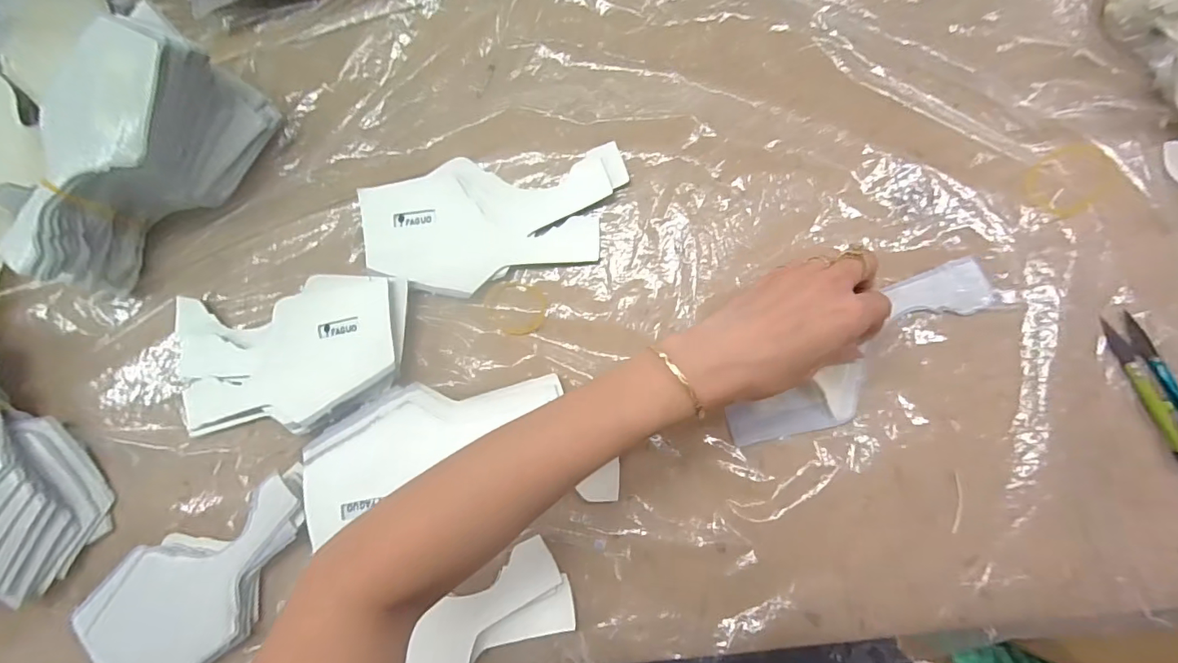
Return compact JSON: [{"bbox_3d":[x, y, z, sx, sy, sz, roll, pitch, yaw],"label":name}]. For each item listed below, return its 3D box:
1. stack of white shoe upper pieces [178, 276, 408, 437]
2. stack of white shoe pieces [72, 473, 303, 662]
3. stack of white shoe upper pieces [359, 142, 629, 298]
[{"bbox_3d":[-0.236,0.019,0.387,0.195,0.016,0.108,-6,84,8],"label":"stack of white shoe upper pieces"},{"bbox_3d":[-0.291,0.196,0.377,0.193,0.017,0.098,-28,81,5],"label":"stack of white shoe pieces"},{"bbox_3d":[-0.077,-0.082,0.379,0.201,0.008,0.100,-3,84,8],"label":"stack of white shoe upper pieces"}]

